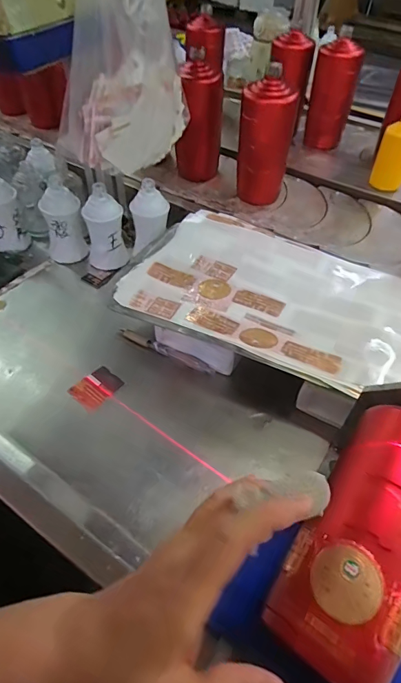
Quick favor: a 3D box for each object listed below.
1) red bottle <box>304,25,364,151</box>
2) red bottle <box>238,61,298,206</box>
[{"bbox_3d":[0.257,-0.482,0.781,0.075,0.182,0.061,12,49,10],"label":"red bottle"},{"bbox_3d":[0.098,-0.312,0.633,0.061,0.176,0.065,-31,55,-25],"label":"red bottle"}]

